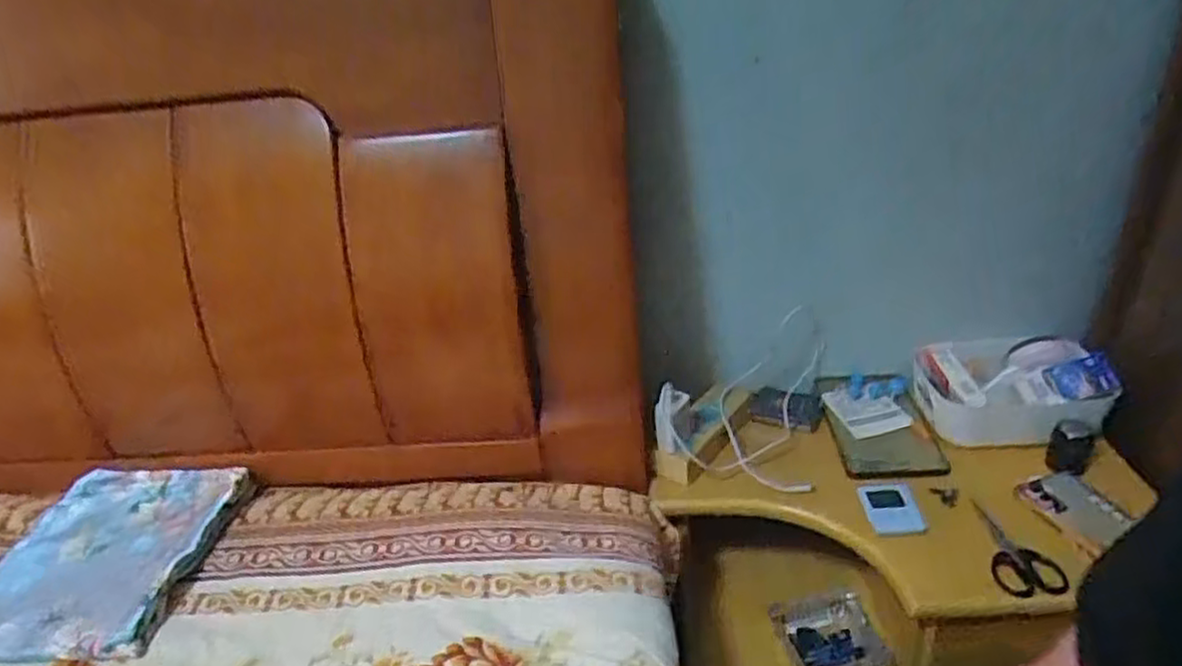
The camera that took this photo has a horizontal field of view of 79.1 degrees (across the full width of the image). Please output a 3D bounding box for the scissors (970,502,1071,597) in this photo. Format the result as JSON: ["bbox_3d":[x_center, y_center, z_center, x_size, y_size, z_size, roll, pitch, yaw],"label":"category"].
[{"bbox_3d":[0.427,0.212,0.719,0.063,0.005,0.126,4,31,11],"label":"scissors"}]

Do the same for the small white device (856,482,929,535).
[{"bbox_3d":[0.327,0.187,0.779,0.058,0.006,0.074,-3,30,0],"label":"small white device"}]

